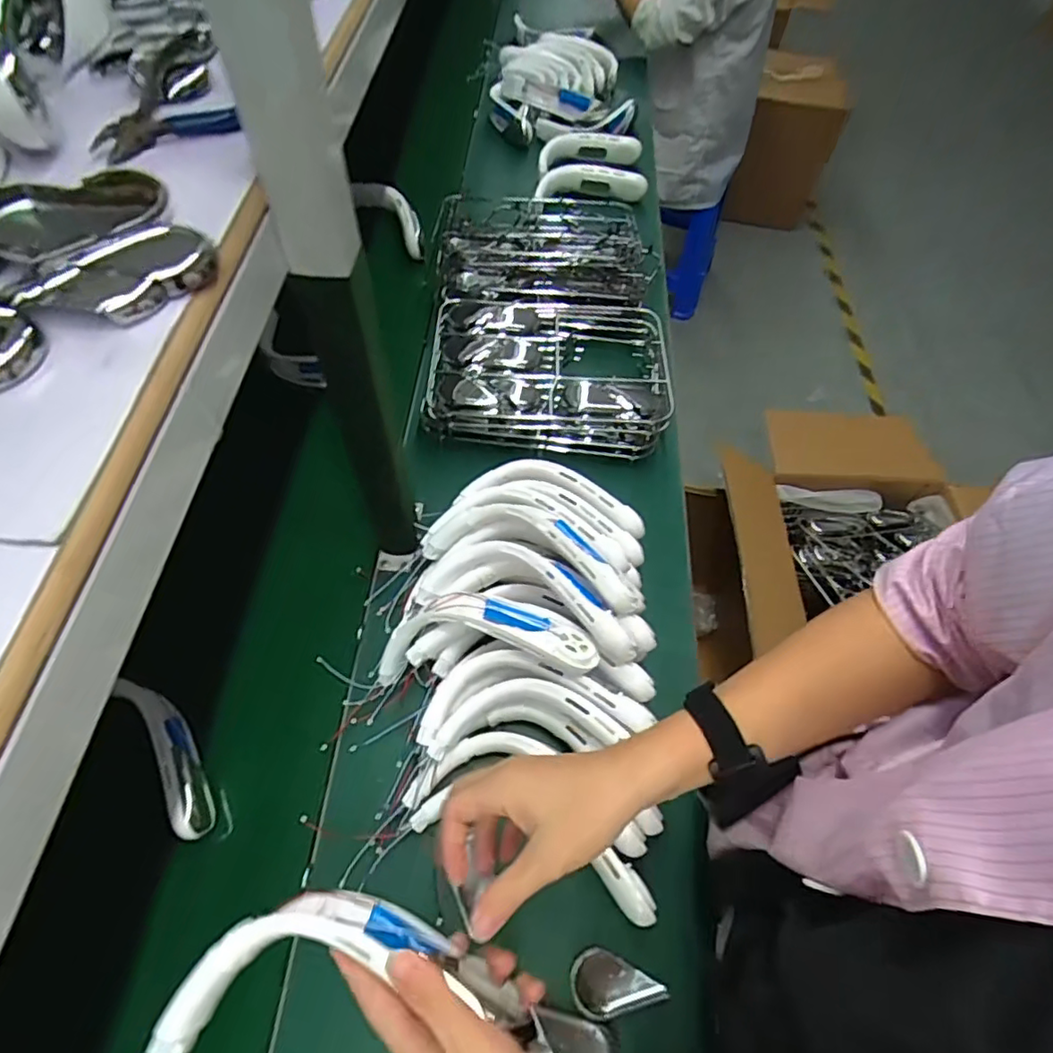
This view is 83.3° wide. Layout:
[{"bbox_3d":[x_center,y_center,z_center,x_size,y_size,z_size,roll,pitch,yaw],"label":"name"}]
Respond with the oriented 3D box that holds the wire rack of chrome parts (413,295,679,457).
[{"bbox_3d":[0.034,-0.241,0.861,0.339,0.059,0.279,5,60,-1],"label":"wire rack of chrome parts"}]

